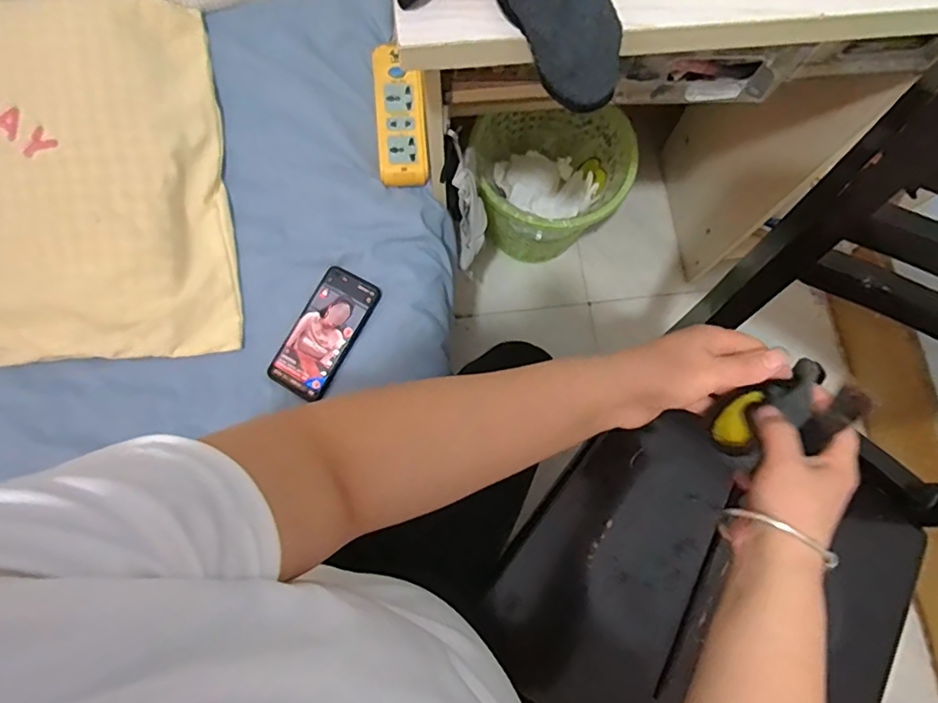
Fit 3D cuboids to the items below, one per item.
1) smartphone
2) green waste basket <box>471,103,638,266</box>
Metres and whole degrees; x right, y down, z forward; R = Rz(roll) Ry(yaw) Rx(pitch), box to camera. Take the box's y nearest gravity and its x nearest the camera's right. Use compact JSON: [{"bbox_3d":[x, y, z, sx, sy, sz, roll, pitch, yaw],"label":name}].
[{"bbox_3d":[-0.167,-0.022,0.628,0.076,0.012,0.151,28,78,6],"label":"smartphone"},{"bbox_3d":[0.145,-0.297,1.007,0.262,0.274,0.253,0,77,-1],"label":"green waste basket"}]

